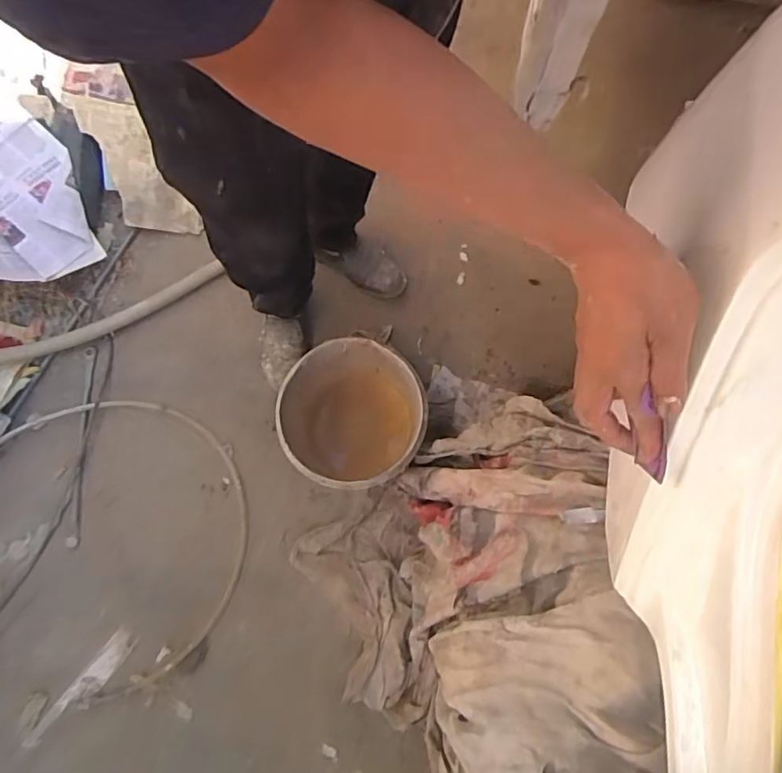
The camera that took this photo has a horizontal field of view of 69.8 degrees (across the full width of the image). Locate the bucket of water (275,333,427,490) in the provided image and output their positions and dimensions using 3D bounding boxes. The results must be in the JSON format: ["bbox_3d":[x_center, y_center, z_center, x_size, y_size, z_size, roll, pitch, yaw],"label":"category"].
[{"bbox_3d":[-0.071,0.064,1.113,0.253,0.254,0.260,0,80,-1],"label":"bucket of water"}]

